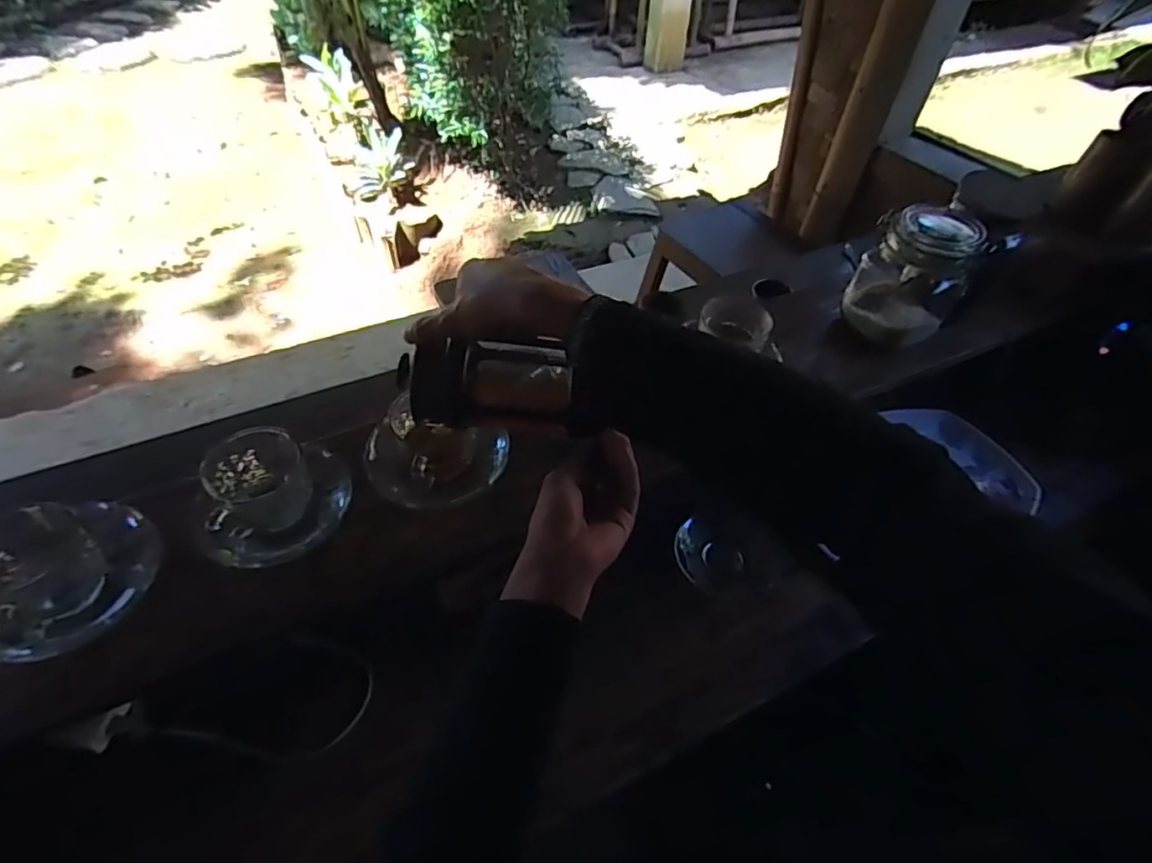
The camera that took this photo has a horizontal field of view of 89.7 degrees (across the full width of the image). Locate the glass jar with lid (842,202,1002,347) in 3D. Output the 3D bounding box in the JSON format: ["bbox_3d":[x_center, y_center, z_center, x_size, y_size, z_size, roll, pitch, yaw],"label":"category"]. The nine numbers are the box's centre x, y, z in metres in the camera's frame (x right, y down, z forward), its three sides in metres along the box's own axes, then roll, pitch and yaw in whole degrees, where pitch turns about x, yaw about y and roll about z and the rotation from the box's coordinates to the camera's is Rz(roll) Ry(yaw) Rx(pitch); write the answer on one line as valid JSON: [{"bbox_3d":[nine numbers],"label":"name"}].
[{"bbox_3d":[0.410,-0.189,0.707,0.127,0.133,0.112,28,54,19],"label":"glass jar with lid"}]

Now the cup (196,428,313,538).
[{"bbox_3d":[-0.286,0.047,0.527,0.079,0.063,0.086,2,50,-2],"label":"cup"}]

